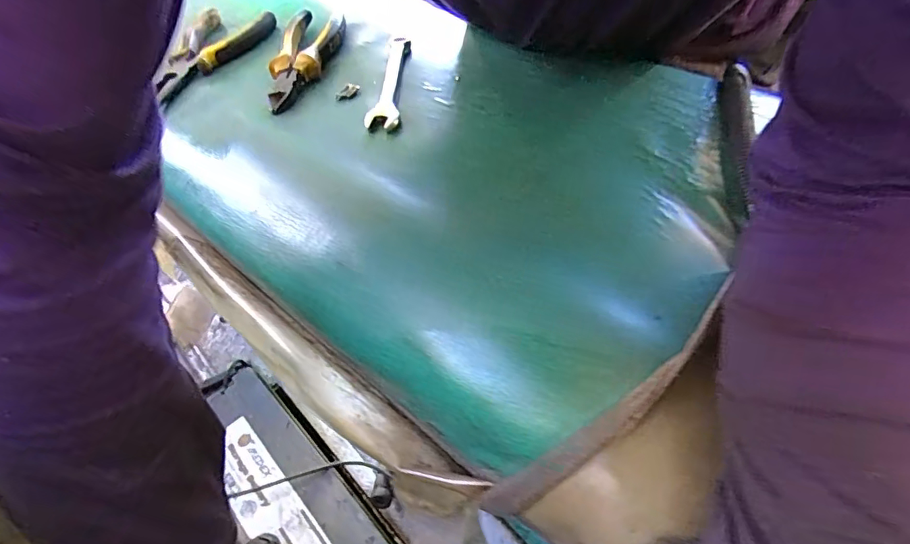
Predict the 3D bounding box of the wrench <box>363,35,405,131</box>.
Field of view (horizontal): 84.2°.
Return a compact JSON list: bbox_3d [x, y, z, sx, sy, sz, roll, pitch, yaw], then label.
[{"bbox_3d":[-0.050,-0.161,0.417,0.024,0.006,0.132,2,51,7],"label":"wrench"}]

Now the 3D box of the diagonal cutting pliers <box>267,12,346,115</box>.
[{"bbox_3d":[-0.135,-0.195,0.455,0.054,0.030,0.140,-1,45,7],"label":"diagonal cutting pliers"}]

